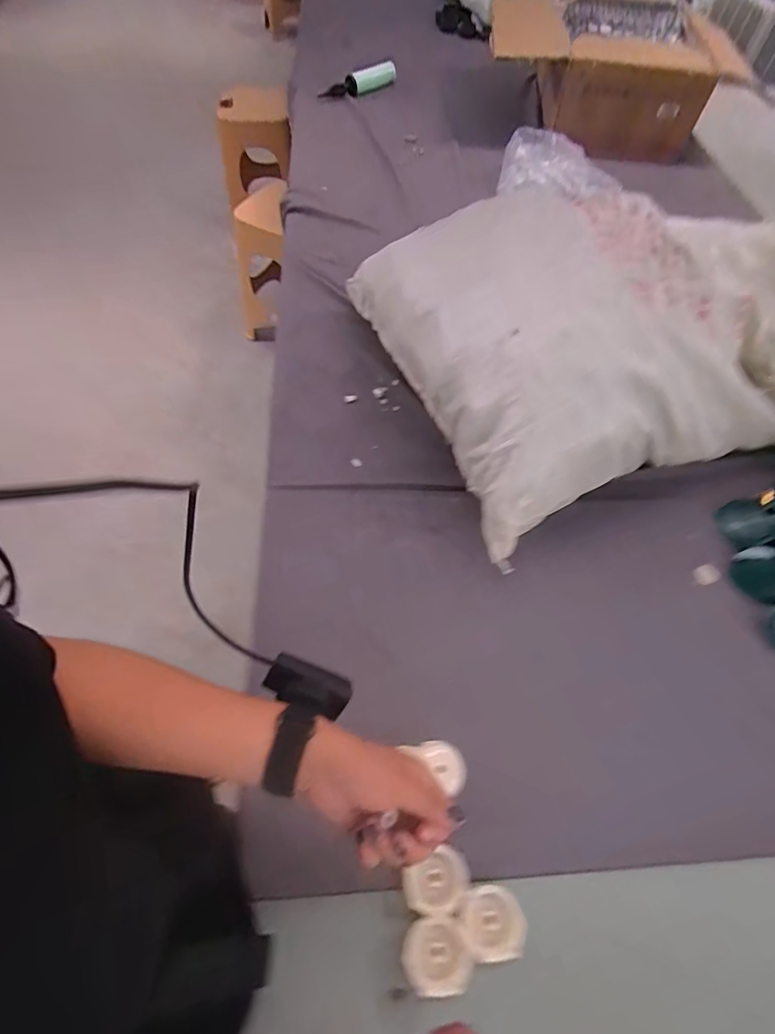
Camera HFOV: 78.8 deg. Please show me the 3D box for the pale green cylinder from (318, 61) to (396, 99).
[{"bbox_3d":[-0.091,-1.304,1.424,0.056,0.063,0.309,35,64,17],"label":"pale green cylinder"}]

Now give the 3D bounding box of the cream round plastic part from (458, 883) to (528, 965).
[{"bbox_3d":[0.106,0.408,0.474,0.065,0.010,0.059,-8,63,-6],"label":"cream round plastic part"}]

